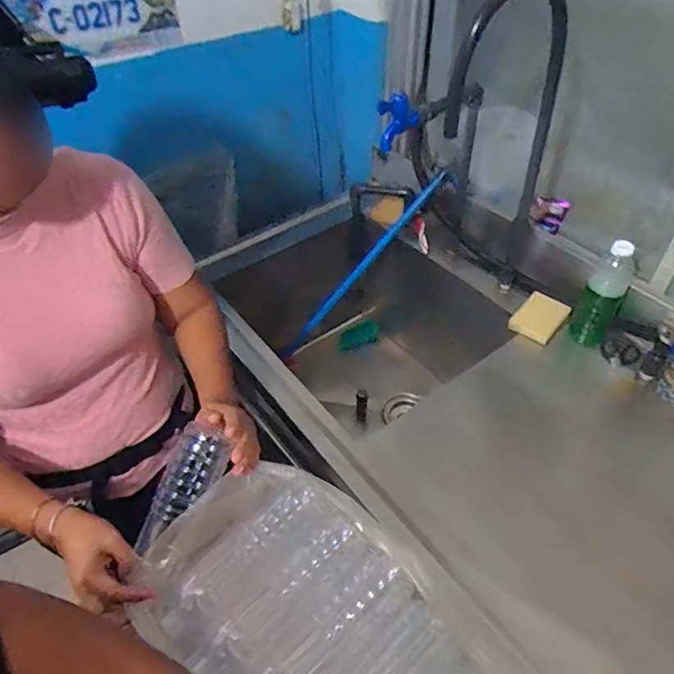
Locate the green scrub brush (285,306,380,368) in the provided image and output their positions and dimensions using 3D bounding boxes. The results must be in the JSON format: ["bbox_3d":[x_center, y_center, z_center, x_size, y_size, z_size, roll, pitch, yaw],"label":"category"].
[{"bbox_3d":[-0.002,0.011,1.463,0.303,0.059,0.084,-21,48,-19],"label":"green scrub brush"}]

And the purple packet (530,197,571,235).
[{"bbox_3d":[0.467,-0.271,1.142,0.071,0.071,0.008,21,32,8],"label":"purple packet"}]

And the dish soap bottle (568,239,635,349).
[{"bbox_3d":[0.464,-0.077,0.895,0.062,0.212,0.057,24,50,23],"label":"dish soap bottle"}]

